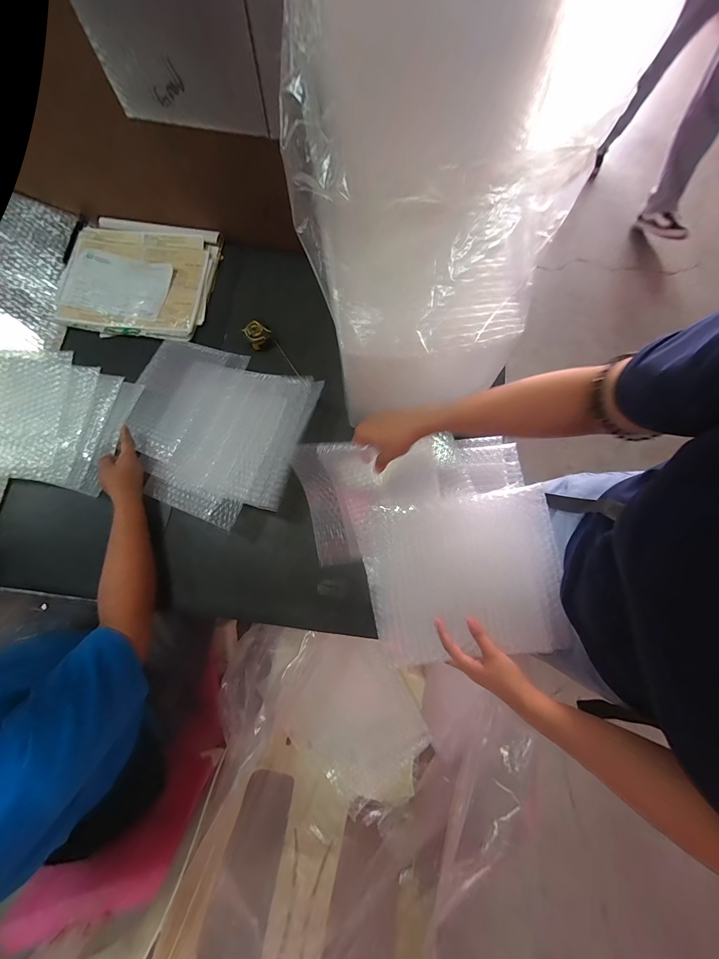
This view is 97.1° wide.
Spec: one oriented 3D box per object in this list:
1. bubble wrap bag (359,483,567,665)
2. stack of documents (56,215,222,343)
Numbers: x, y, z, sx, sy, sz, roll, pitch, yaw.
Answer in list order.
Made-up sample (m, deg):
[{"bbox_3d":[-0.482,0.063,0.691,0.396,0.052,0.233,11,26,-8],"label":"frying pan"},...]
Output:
[{"bbox_3d":[0.157,0.148,0.492,0.283,0.020,0.241,-7,89,5],"label":"bubble wrap bag"},{"bbox_3d":[-0.494,-0.454,0.712,0.317,0.025,0.281,7,77,1],"label":"stack of documents"}]

